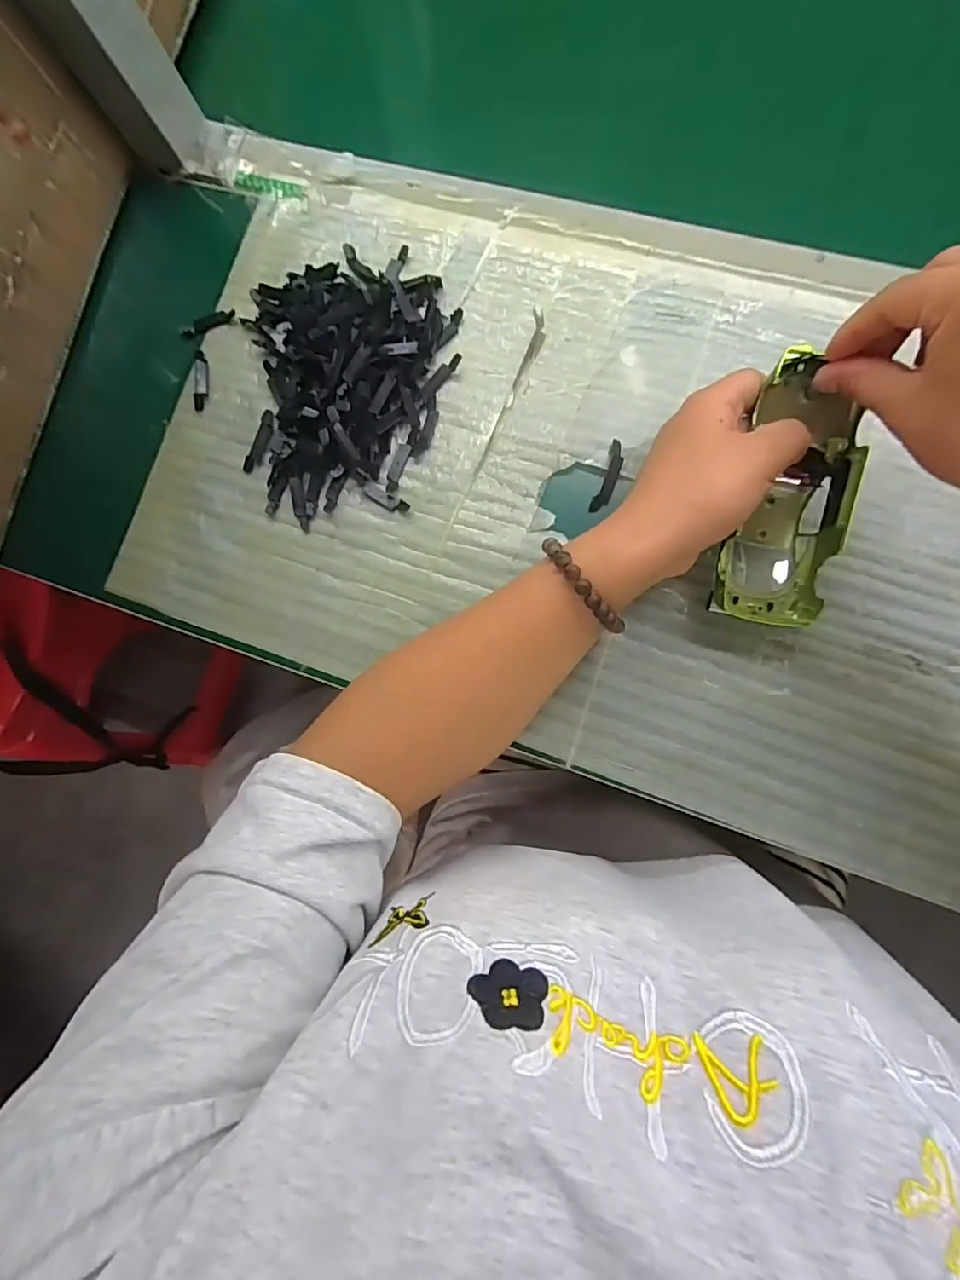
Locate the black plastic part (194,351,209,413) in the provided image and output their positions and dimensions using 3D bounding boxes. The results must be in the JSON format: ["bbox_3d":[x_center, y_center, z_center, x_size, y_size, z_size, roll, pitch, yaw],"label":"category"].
[{"bbox_3d":[-0.187,-0.173,0.355,0.010,0.004,0.041,-1,85,7],"label":"black plastic part"}]

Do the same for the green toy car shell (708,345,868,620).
[{"bbox_3d":[0.162,-0.075,0.278,0.052,0.031,0.131,9,103,8],"label":"green toy car shell"}]

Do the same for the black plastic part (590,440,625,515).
[{"bbox_3d":[0.076,-0.096,0.312,0.010,0.006,0.043,20,88,8],"label":"black plastic part"}]

